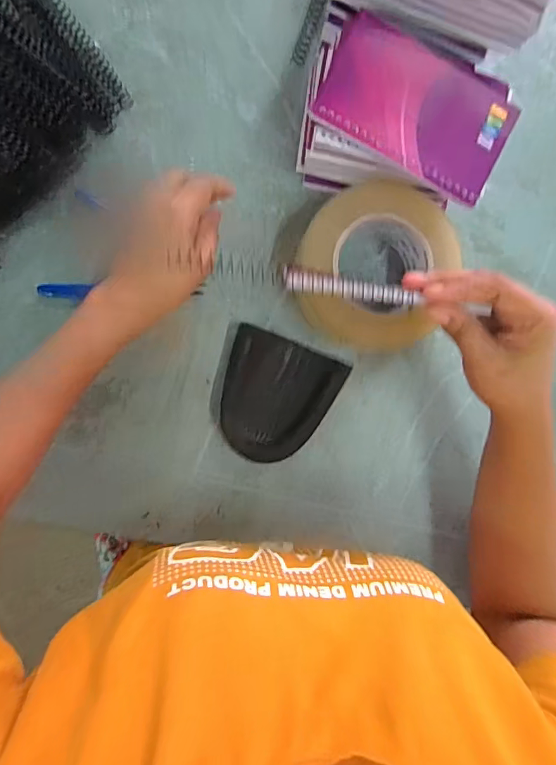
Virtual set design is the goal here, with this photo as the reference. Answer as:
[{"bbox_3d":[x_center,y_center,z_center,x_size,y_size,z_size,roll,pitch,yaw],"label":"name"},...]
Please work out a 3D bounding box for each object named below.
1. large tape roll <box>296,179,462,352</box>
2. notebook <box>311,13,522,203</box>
[{"bbox_3d":[0.079,-0.093,0.384,0.126,0.052,0.126,0,90,-6],"label":"large tape roll"},{"bbox_3d":[0.099,-0.194,0.327,0.130,0.012,0.093,25,90,-7],"label":"notebook"}]

